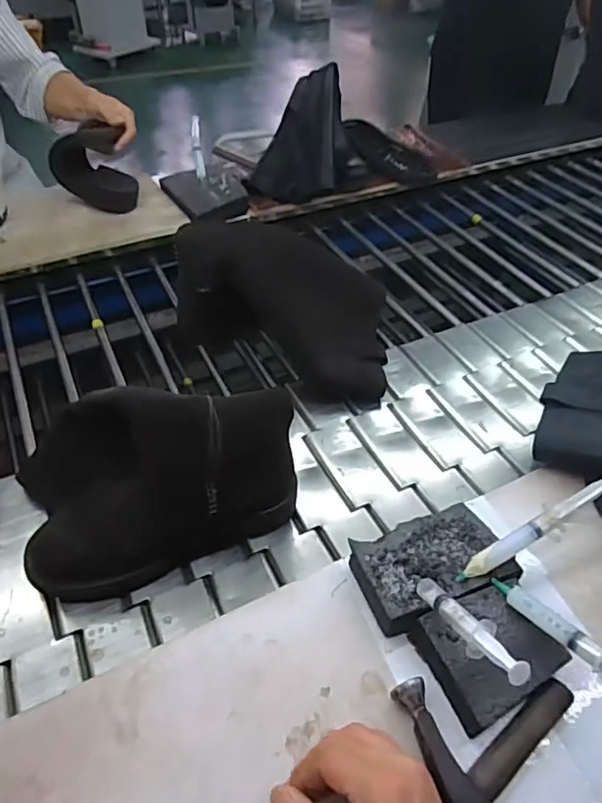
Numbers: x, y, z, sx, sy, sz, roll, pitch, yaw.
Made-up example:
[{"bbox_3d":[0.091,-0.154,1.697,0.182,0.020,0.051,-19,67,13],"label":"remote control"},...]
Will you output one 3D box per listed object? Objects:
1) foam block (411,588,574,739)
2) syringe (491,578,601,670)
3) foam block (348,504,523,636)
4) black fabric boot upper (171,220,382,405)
[{"bbox_3d":[0.153,0.199,0.456,0.093,0.040,0.085,-19,50,-19],"label":"foam block"},{"bbox_3d":[0.207,0.180,0.426,0.015,0.014,0.148,-26,36,-25],"label":"syringe"},{"bbox_3d":[0.116,0.147,0.507,0.127,0.037,0.080,-18,50,-18],"label":"foam block"},{"bbox_3d":[-0.027,-0.127,0.748,0.287,0.193,0.117,7,44,6],"label":"black fabric boot upper"}]

